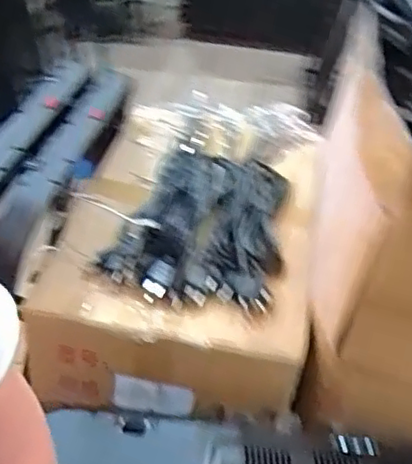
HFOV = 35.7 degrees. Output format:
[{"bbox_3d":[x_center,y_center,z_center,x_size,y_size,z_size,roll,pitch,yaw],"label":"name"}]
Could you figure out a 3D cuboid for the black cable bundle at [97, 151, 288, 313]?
[{"bbox_3d":[0.002,-0.021,0.895,0.206,0.044,0.314,10,38,5],"label":"black cable bundle"}]

